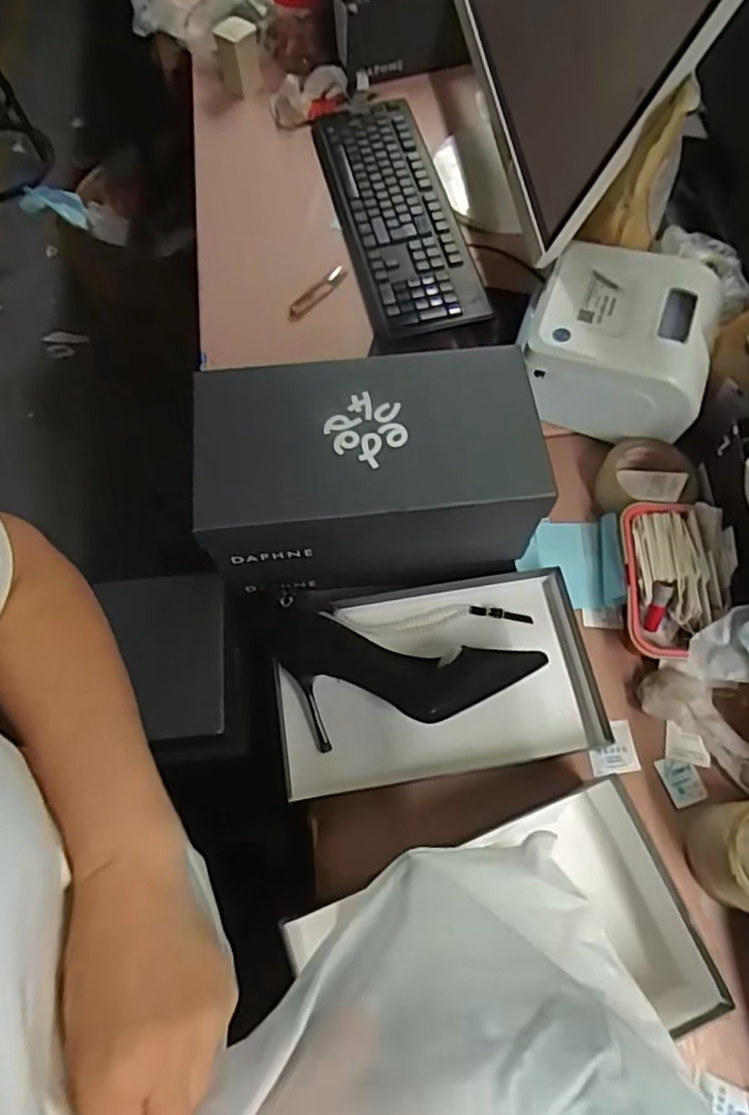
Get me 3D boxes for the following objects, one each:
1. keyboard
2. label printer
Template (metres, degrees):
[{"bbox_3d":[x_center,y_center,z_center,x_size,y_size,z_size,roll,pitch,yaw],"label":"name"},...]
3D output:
[{"bbox_3d":[0.028,-0.489,0.884,0.156,0.048,0.431,-15,74,-2],"label":"keyboard"},{"bbox_3d":[0.268,-0.238,0.714,0.196,0.118,0.172,14,68,7],"label":"label printer"}]

